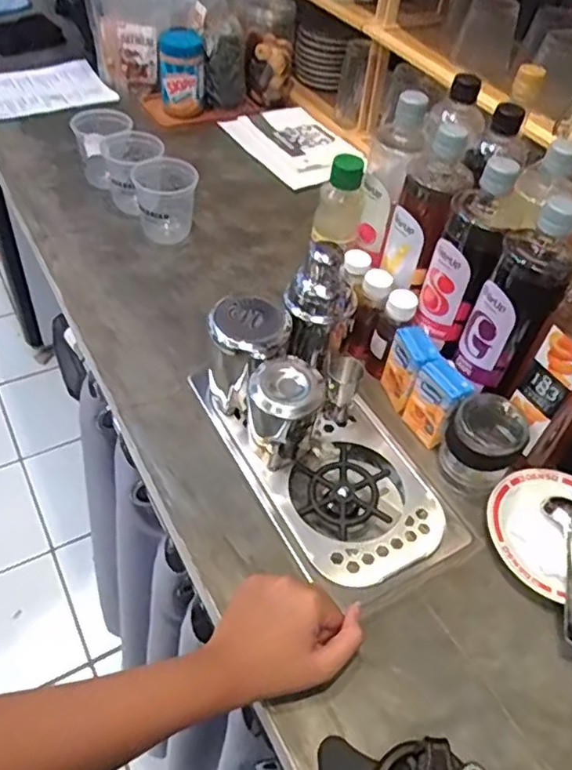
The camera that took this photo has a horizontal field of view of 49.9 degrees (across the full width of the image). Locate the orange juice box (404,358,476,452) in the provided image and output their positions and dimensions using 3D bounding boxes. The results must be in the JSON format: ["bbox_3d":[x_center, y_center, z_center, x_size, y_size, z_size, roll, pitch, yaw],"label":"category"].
[{"bbox_3d":[0.158,0.019,0.651,0.031,0.086,0.053,-27,57,-27],"label":"orange juice box"}]

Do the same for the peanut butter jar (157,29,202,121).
[{"bbox_3d":[-0.176,-0.517,1.039,0.068,0.138,0.072,-2,49,-8],"label":"peanut butter jar"}]

